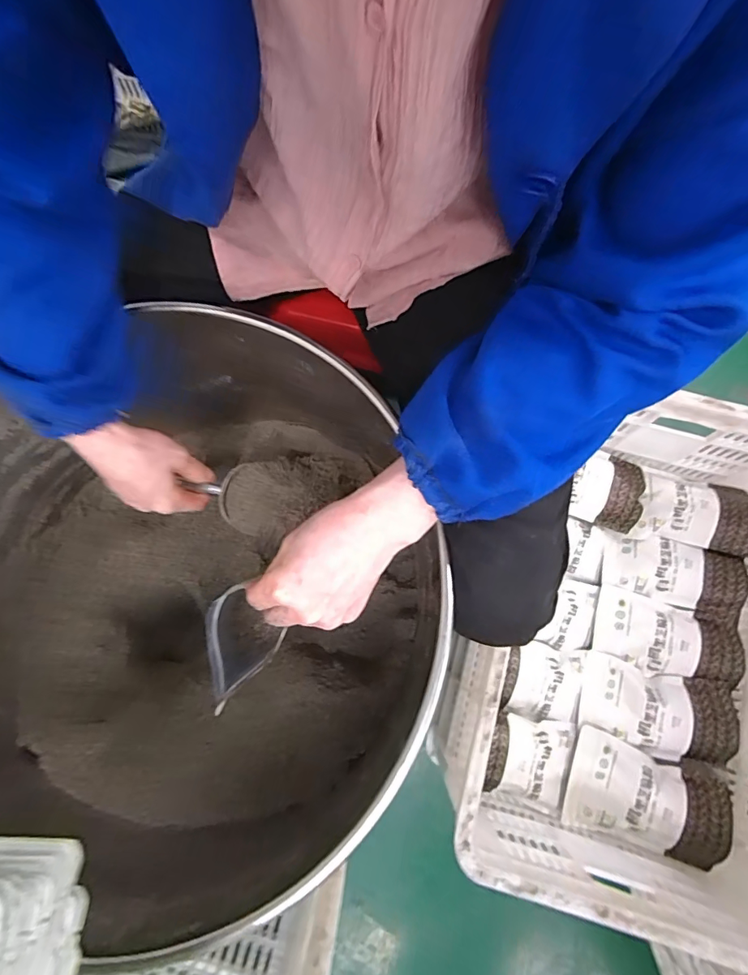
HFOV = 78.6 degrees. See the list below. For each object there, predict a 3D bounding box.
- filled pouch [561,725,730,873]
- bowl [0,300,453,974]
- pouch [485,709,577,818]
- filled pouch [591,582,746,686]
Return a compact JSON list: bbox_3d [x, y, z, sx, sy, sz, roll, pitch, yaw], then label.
[{"bbox_3d":[0.391,0.446,0.654,0.215,0.042,0.131,18,76,5],"label":"filled pouch"},{"bbox_3d":[-0.190,0.098,0.505,0.526,0.285,0.489,0,76,0],"label":"bowl"},{"bbox_3d":[0.225,0.392,0.661,0.122,0.031,0.123,19,76,5],"label":"pouch"},{"bbox_3d":[0.450,0.231,0.705,0.205,0.033,0.108,18,76,4],"label":"filled pouch"}]

